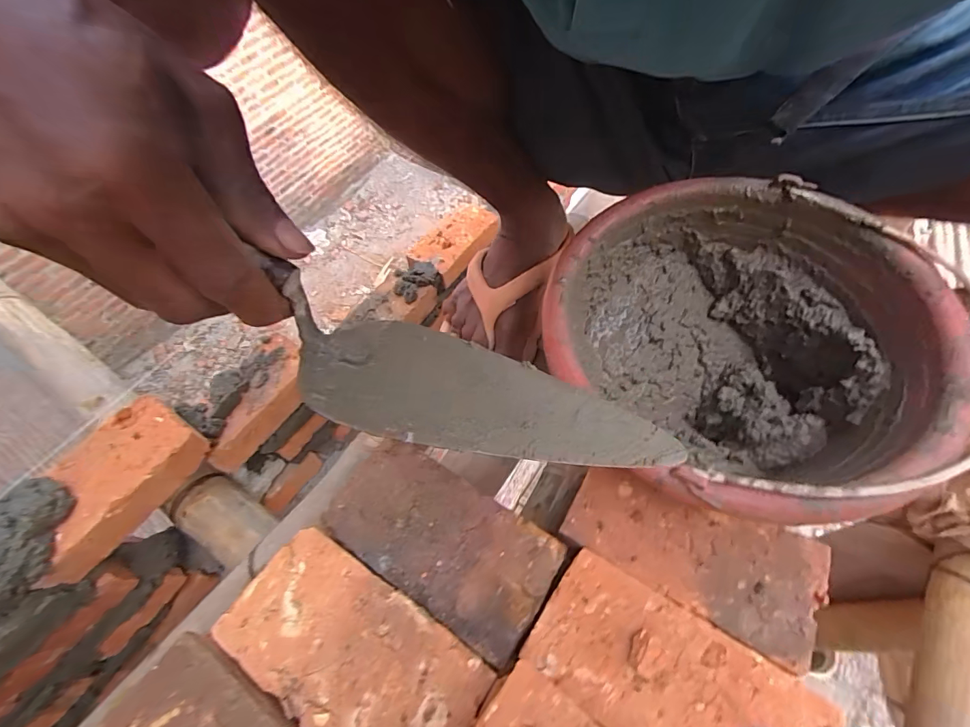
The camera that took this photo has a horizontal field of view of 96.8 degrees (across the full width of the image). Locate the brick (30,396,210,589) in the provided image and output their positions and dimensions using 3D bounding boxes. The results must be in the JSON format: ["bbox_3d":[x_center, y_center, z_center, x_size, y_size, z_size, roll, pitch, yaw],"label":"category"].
[{"bbox_3d":[-0.352,0.110,0.409,0.089,0.047,0.152,31,65,21],"label":"brick"}]

